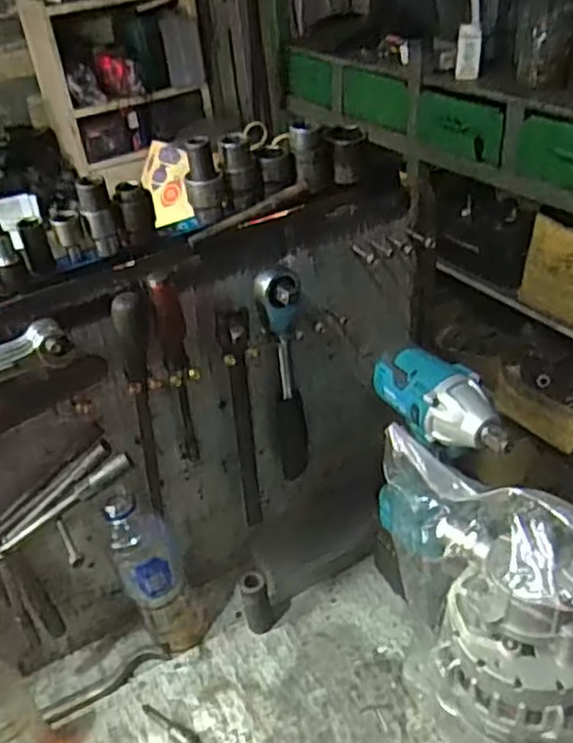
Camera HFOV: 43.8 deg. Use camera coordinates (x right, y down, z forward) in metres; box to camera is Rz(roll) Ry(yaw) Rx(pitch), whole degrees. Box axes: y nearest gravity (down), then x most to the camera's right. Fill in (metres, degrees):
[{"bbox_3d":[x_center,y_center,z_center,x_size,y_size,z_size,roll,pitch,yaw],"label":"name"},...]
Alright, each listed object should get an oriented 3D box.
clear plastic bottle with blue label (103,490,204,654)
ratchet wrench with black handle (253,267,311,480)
[{"bbox_3d":[-0.131,0.193,0.706,0.063,0.210,0.071,-14,36,-11],"label":"clear plastic bottle with blue label"},{"bbox_3d":[0.000,0.013,0.696,0.042,0.248,0.040,-5,35,1],"label":"ratchet wrench with black handle"}]

